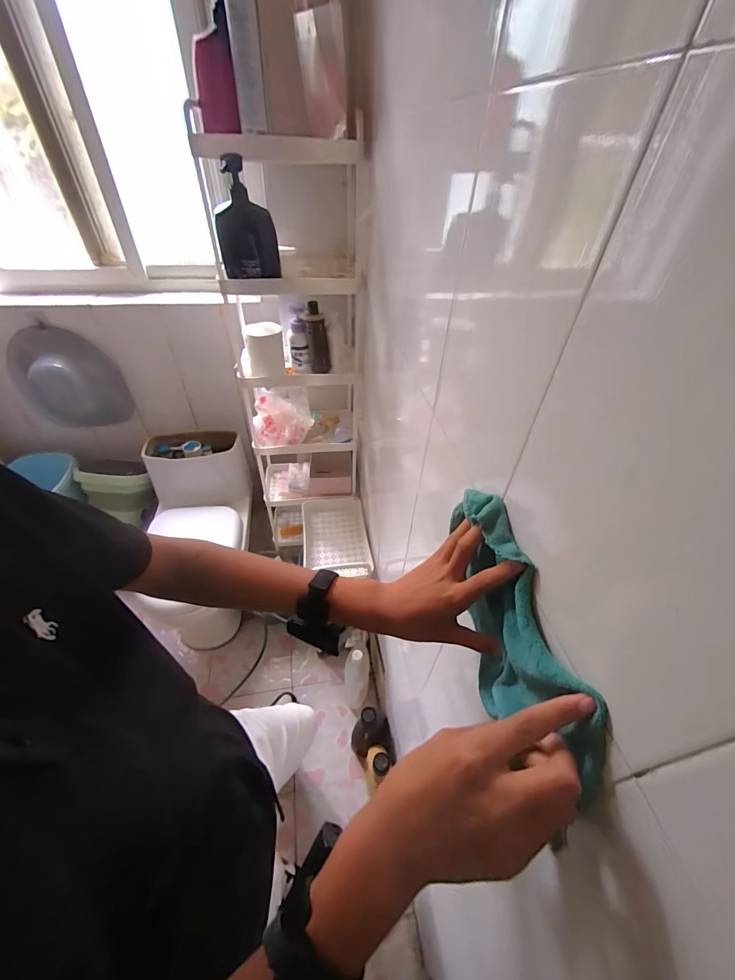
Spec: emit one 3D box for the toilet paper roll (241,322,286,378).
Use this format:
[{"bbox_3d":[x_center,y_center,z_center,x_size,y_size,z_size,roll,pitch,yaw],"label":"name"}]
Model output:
[{"bbox_3d":[-0.268,-0.369,0.965,0.094,0.105,0.086,2,45,-2],"label":"toilet paper roll"}]

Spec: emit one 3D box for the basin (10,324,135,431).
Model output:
[{"bbox_3d":[-1.030,-0.372,1.305,0.303,0.357,0.088,-10,47,-14],"label":"basin"}]

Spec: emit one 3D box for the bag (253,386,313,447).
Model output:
[{"bbox_3d":[-0.261,-0.220,1.118,0.174,0.154,0.117,-10,47,-13],"label":"bag"}]

